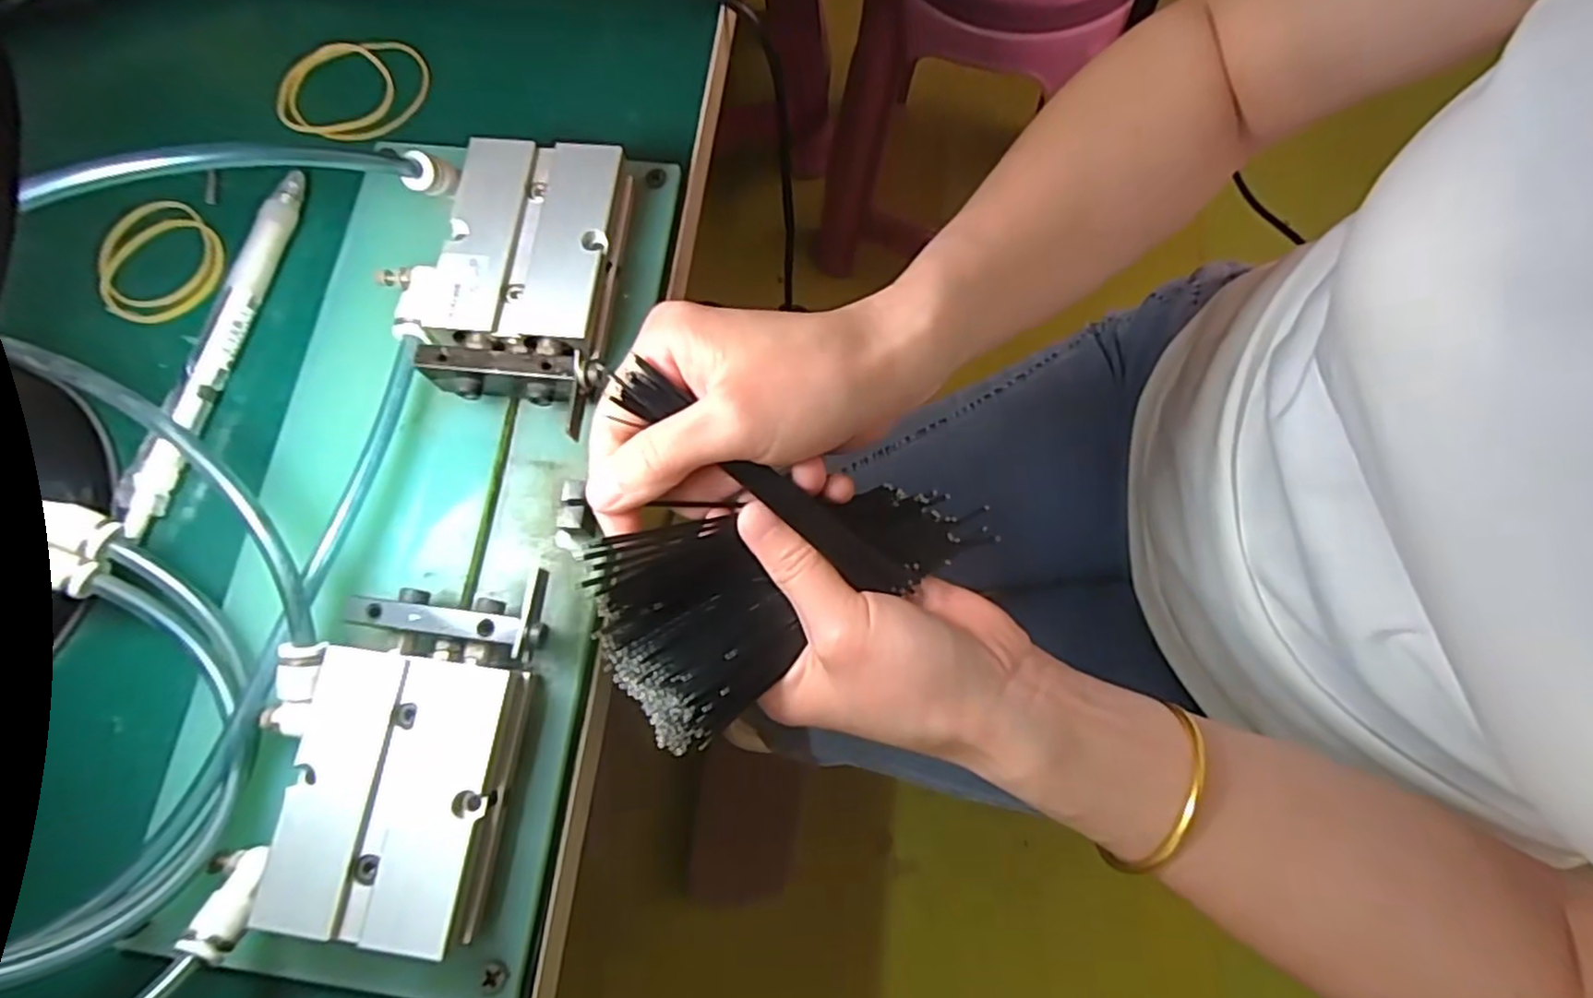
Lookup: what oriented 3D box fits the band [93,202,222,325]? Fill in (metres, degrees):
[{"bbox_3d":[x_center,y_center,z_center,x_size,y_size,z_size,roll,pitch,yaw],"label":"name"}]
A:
[{"bbox_3d":[-0.244,-0.092,0.279,0.045,0.005,0.050,-18,75,-5],"label":"band"}]

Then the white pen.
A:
[{"bbox_3d":[-0.207,-0.056,0.261,0.011,0.008,0.141,13,75,4],"label":"white pen"}]

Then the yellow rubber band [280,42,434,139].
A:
[{"bbox_3d":[-0.181,-0.168,0.297,0.062,0.004,0.047,-4,75,-1],"label":"yellow rubber band"}]

